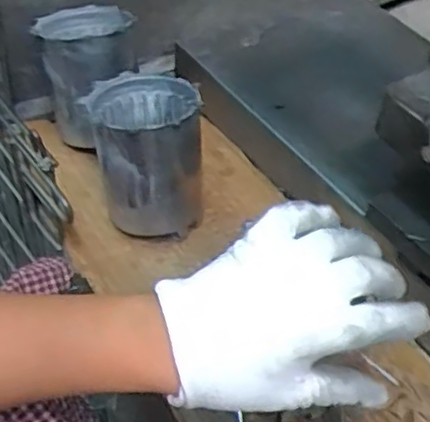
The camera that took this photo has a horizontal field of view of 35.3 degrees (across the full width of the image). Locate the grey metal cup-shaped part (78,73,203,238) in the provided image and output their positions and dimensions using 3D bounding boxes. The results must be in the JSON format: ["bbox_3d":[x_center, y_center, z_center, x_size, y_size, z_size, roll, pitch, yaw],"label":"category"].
[{"bbox_3d":[-0.060,-0.051,0.607,0.097,0.114,0.105,-7,50,-11],"label":"grey metal cup-shaped part"}]

